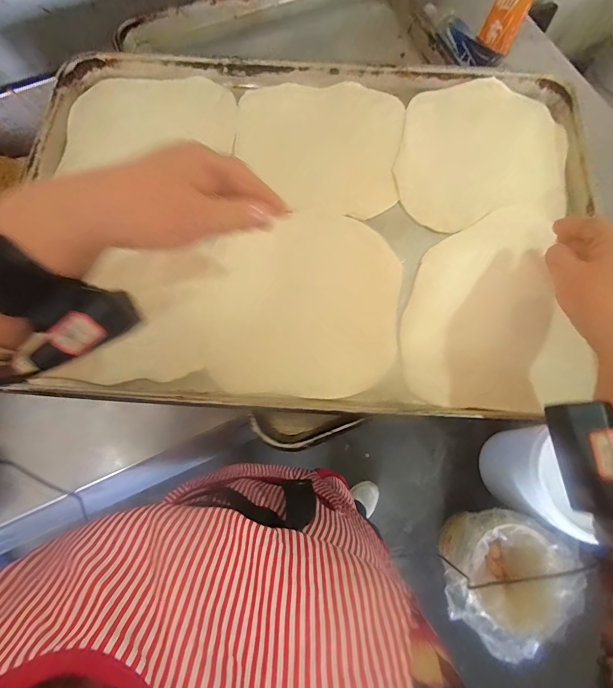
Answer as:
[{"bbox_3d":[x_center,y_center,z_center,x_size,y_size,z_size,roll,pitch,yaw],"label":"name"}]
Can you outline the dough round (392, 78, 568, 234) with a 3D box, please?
[{"bbox_3d":[0.198,-0.211,0.395,0.180,0.006,0.191,0,75,1],"label":"dough round"}]

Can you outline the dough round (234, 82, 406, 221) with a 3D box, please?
[{"bbox_3d":[0.012,-0.229,0.400,0.185,0.010,0.173,0,74,0],"label":"dough round"}]

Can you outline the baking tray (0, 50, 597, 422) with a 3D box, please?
[{"bbox_3d":[0.003,-0.135,0.372,0.566,0.030,0.407,3,74,1],"label":"baking tray"}]

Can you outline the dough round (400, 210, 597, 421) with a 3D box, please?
[{"bbox_3d":[0.176,-0.035,0.349,0.171,0.010,0.199,-5,75,-1],"label":"dough round"}]

